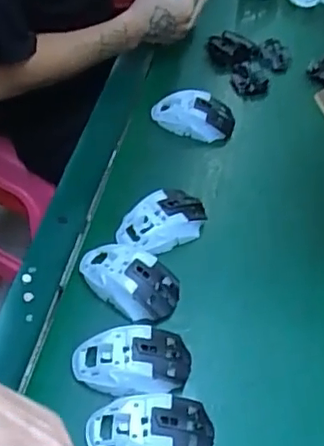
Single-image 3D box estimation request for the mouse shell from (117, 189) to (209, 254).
[{"bbox_3d":[0.003,0.000,0.699,0.117,0.040,0.064,-29,61,-27],"label":"mouse shell"}]

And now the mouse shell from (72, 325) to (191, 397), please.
[{"bbox_3d":[-0.030,0.145,0.588,0.120,0.048,0.068,-2,52,-10],"label":"mouse shell"}]

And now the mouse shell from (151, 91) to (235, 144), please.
[{"bbox_3d":[0.045,-0.153,0.821,0.119,0.038,0.076,14,51,2],"label":"mouse shell"}]

